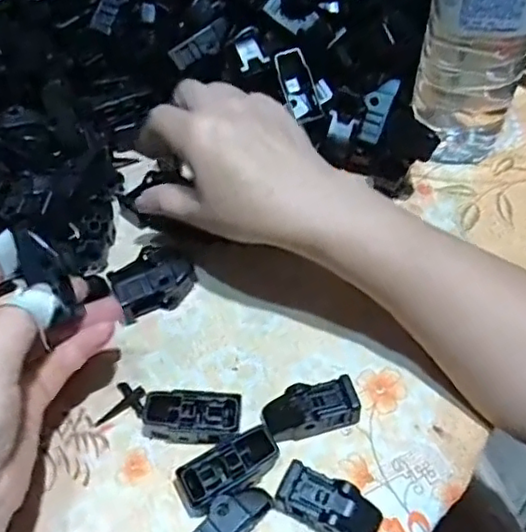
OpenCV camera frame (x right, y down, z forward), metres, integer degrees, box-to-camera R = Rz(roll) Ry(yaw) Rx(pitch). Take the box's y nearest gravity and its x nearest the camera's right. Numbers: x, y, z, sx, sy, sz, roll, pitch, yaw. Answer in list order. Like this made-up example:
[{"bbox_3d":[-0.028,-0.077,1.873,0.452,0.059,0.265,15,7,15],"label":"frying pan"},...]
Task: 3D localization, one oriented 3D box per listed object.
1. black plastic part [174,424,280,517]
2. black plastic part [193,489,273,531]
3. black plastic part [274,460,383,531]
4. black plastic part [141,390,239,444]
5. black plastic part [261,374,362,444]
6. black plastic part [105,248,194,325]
[{"bbox_3d":[-0.018,0.102,0.314,0.051,0.023,0.025,-32,59,-17],"label":"black plastic part"},{"bbox_3d":[-0.019,0.123,0.297,0.047,0.021,0.020,-39,62,-21],"label":"black plastic part"},{"bbox_3d":[0.031,0.114,0.302,0.049,0.018,0.023,20,59,17],"label":"black plastic part"},{"bbox_3d":[-0.037,0.080,0.331,0.048,0.022,0.024,0,55,4],"label":"black plastic part"},{"bbox_3d":[0.025,0.075,0.330,0.047,0.018,0.025,-15,56,-7],"label":"black plastic part"},{"bbox_3d":[-0.066,0.006,0.379,0.048,0.023,0.038,-21,57,-11],"label":"black plastic part"}]

